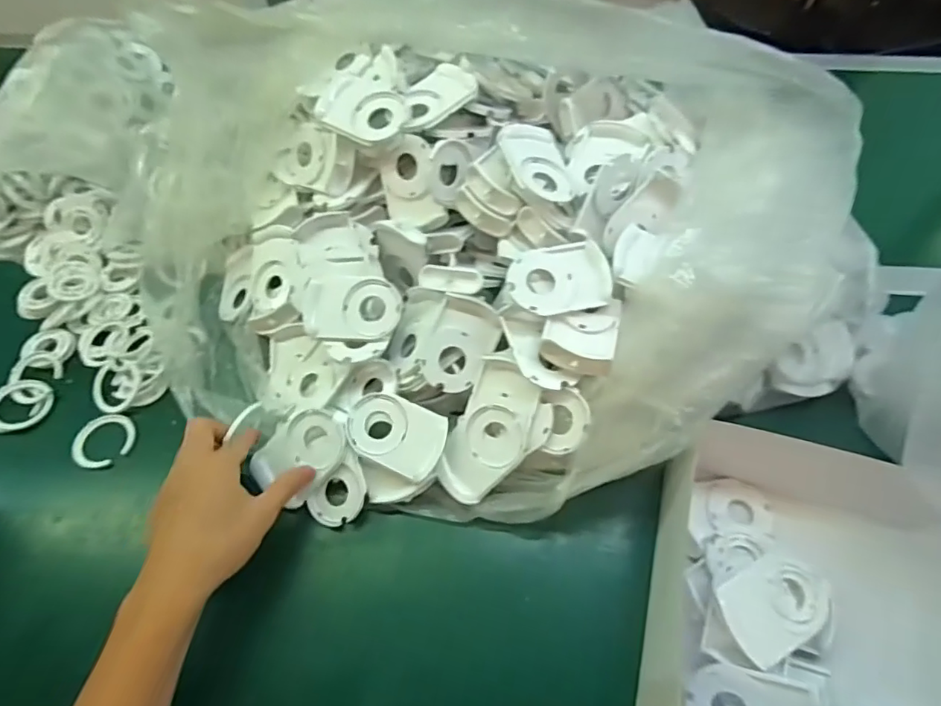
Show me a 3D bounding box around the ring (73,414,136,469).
[{"bbox_3d":[-0.335,0.080,0.488,0.050,0.008,0.050,0,57,1],"label":"ring"}]

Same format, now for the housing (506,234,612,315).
[{"bbox_3d":[0.070,-0.060,0.425,0.079,0.015,0.060,-14,58,-8],"label":"housing"}]

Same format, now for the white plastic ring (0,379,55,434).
[{"bbox_3d":[-0.430,0.051,0.507,0.049,0.013,0.059,34,64,20],"label":"white plastic ring"}]

